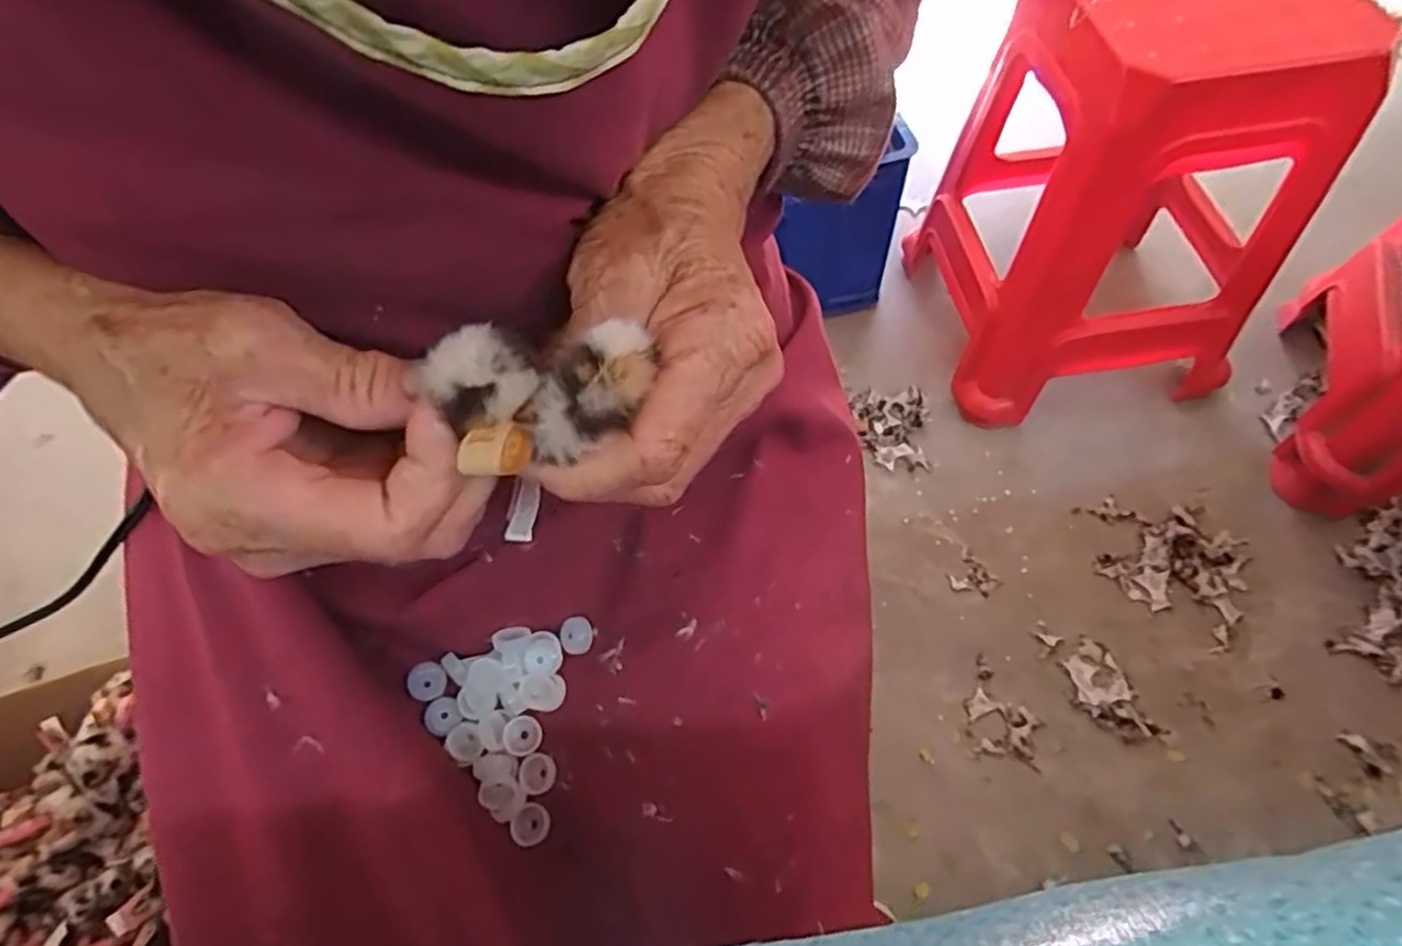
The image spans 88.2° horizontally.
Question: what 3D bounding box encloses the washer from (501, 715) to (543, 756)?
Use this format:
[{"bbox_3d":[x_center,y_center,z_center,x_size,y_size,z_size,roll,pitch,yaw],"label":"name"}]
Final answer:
[{"bbox_3d":[-0.079,0.117,0.322,0.017,0.005,0.016,-2,59,3],"label":"washer"}]

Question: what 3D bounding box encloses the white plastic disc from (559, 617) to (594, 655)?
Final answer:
[{"bbox_3d":[-0.056,0.074,0.330,0.016,0.004,0.016,-2,79,10],"label":"white plastic disc"}]

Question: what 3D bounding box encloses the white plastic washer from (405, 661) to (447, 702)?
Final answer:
[{"bbox_3d":[-0.124,0.095,0.328,0.017,0.004,0.017,2,84,-17],"label":"white plastic washer"}]

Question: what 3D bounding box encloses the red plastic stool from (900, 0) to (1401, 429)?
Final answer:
[{"bbox_3d":[0.537,-0.375,0.939,0.370,0.456,0.402,-7,59,0],"label":"red plastic stool"}]

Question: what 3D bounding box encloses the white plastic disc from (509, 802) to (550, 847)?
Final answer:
[{"bbox_3d":[-0.073,0.151,0.310,0.015,0.005,0.017,37,68,22],"label":"white plastic disc"}]

